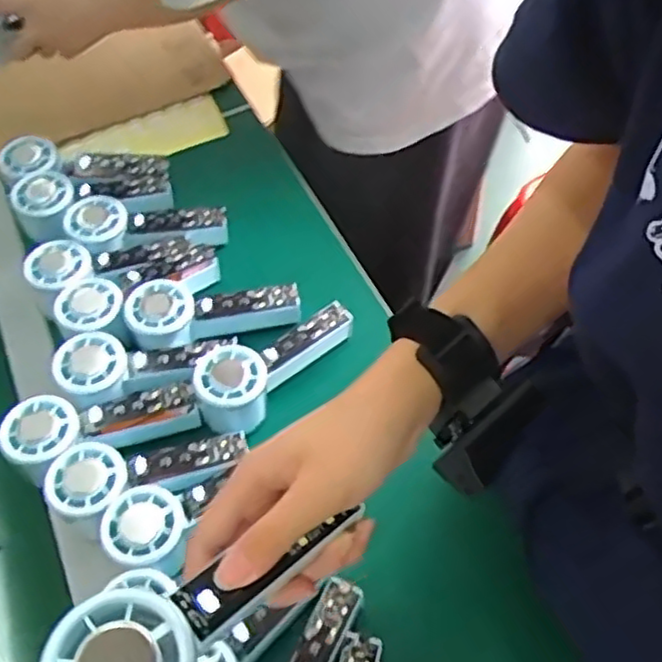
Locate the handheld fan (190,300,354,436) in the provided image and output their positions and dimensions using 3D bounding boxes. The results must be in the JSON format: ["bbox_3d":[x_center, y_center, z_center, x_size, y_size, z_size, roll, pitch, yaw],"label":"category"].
[{"bbox_3d":[-0.047,0.022,0.583,0.063,0.055,0.145,35,66,24],"label":"handheld fan"}]

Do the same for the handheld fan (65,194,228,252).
[{"bbox_3d":[-0.176,-0.105,0.663,0.146,0.026,0.058,-1,55,-15],"label":"handheld fan"}]

